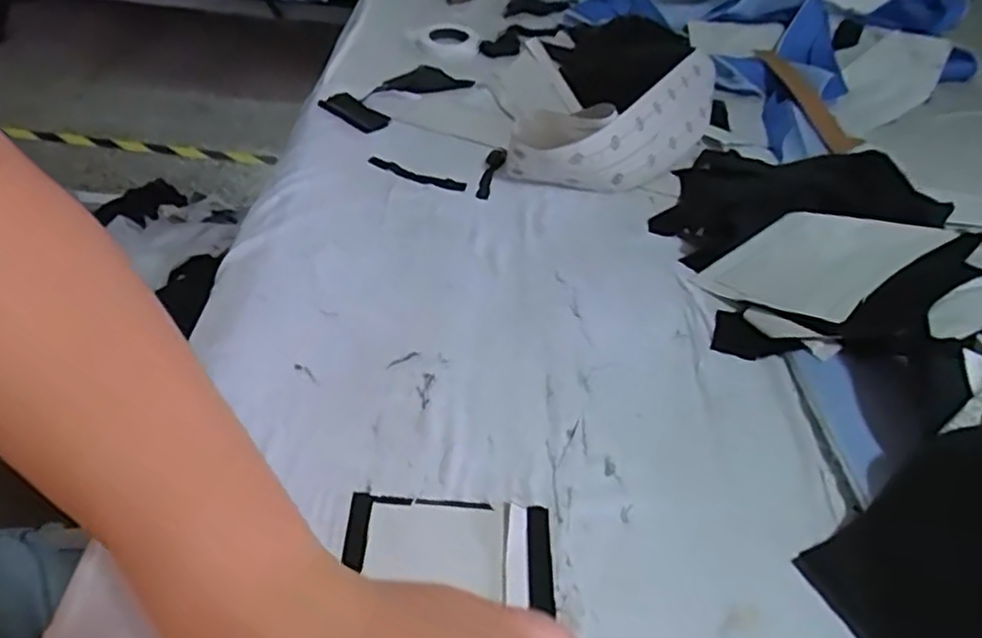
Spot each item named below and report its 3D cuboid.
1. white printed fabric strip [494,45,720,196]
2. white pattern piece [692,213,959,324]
[{"bbox_3d":[0.116,-0.154,0.540,0.255,0.056,0.080,-30,54,-33],"label":"white printed fabric strip"},{"bbox_3d":[0.202,-0.040,0.428,0.116,0.025,0.079,-37,55,-11],"label":"white pattern piece"}]

